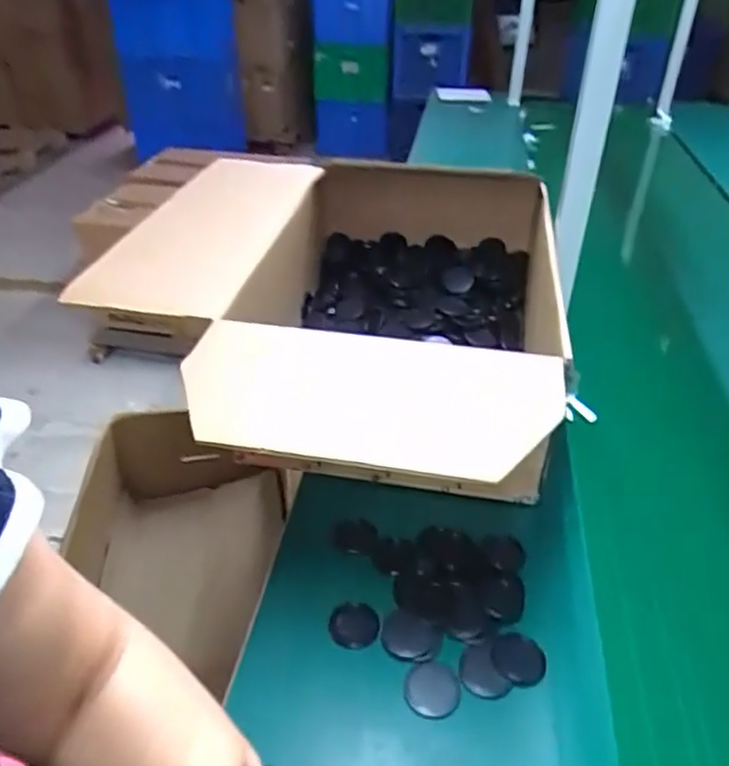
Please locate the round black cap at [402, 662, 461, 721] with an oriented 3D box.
[{"bbox_3d":[0.062,0.281,0.597,0.050,0.006,0.050,1,35,0],"label":"round black cap"}]

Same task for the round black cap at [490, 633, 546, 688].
[{"bbox_3d":[0.146,0.263,0.622,0.050,0.009,0.047,1,35,0],"label":"round black cap"}]

